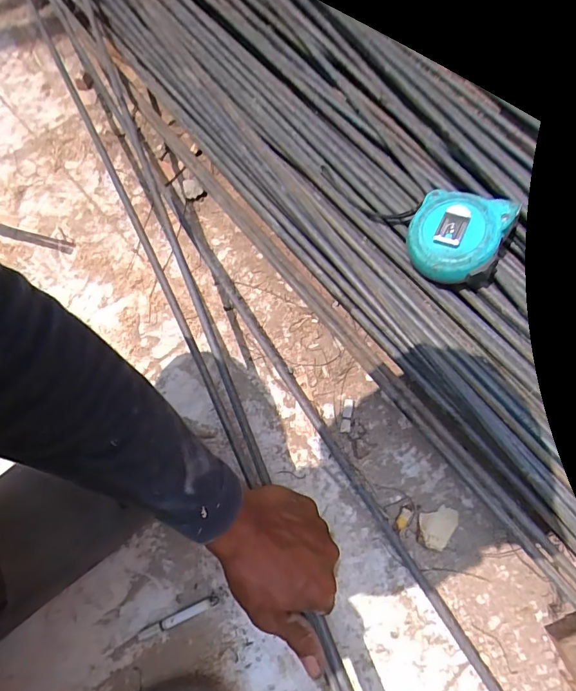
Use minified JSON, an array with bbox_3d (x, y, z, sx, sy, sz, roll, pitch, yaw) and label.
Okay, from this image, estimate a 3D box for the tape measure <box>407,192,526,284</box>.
[{"bbox_3d":[0.147,-0.093,0.389,0.078,0.042,0.074,24,90,21],"label":"tape measure"}]

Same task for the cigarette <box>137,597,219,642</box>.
[{"bbox_3d":[-0.096,0.240,0.389,0.072,0.006,0.009,-23,68,-7],"label":"cigarette"}]

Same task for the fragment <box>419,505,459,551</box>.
[{"bbox_3d":[0.136,0.164,0.407,0.030,0.008,0.042,36,74,16],"label":"fragment"}]

